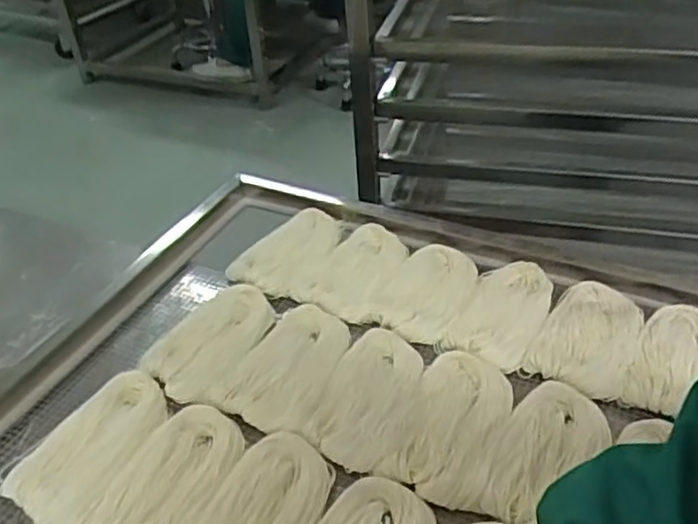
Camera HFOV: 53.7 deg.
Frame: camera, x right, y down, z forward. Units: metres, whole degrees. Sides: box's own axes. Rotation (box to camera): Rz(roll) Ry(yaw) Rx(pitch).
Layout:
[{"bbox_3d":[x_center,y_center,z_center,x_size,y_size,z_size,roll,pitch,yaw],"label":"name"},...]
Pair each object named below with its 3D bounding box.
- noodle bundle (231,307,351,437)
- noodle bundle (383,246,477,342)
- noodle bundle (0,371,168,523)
[{"bbox_3d":[-0.053,0.094,0.624,0.084,0.020,0.142,8,39,15],"label":"noodle bundle"},{"bbox_3d":[0.083,0.027,0.698,0.077,0.018,0.149,9,40,17],"label":"noodle bundle"},{"bbox_3d":[-0.203,0.148,0.558,0.076,0.020,0.139,17,43,26],"label":"noodle bundle"}]

